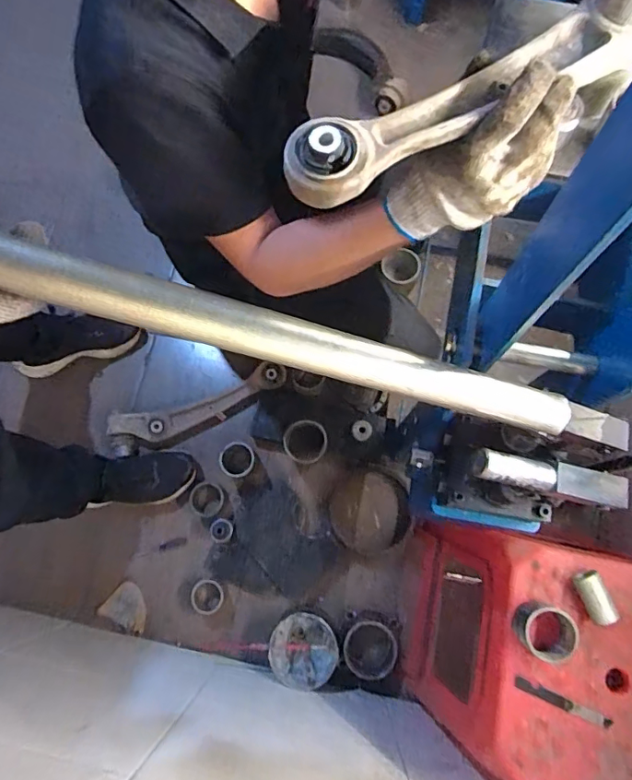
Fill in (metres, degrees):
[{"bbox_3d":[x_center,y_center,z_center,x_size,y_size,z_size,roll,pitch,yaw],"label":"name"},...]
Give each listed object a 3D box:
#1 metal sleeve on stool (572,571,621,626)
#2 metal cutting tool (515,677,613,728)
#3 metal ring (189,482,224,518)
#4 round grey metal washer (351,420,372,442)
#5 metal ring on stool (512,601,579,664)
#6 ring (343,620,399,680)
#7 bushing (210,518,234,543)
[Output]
[{"bbox_3d":[0.333,0.249,0.614,0.030,0.035,0.061,-16,64,-3],"label":"metal sleeve on stool"},{"bbox_3d":[0.288,0.364,0.600,0.109,0.011,0.013,20,77,6],"label":"metal cutting tool"},{"bbox_3d":[-0.227,0.226,1.061,0.072,0.009,0.070,0,76,1],"label":"metal ring"},{"bbox_3d":[0.096,0.086,1.075,0.040,0.026,0.041,0,76,1],"label":"round grey metal washer"},{"bbox_3d":[0.265,0.280,0.599,0.056,0.052,0.057,0,76,1],"label":"metal ring on stool"},{"bbox_3d":[0.103,0.489,0.968,0.102,0.020,0.099,-3,66,7],"label":"ring"},{"bbox_3d":[-0.188,0.279,1.023,0.040,0.042,0.044,0,76,1],"label":"bushing"}]

